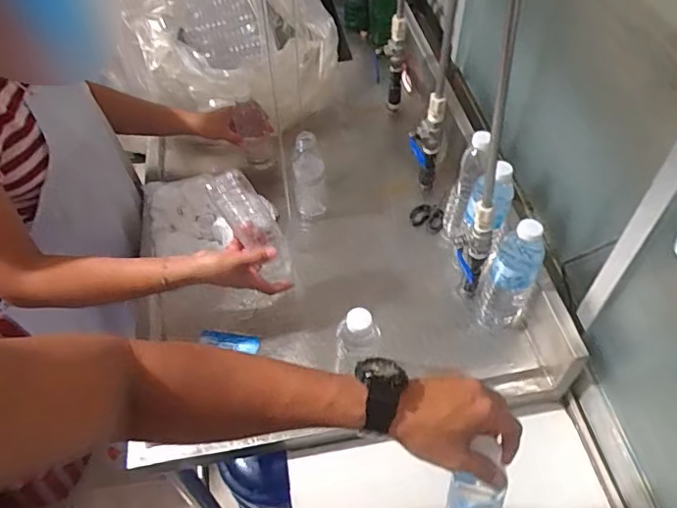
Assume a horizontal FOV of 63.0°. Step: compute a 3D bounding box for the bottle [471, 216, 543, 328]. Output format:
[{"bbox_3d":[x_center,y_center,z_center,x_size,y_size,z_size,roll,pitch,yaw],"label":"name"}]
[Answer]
[{"bbox_3d":[0.250,0.027,0.802,0.072,0.206,0.062,21,55,16],"label":"bottle"}]

